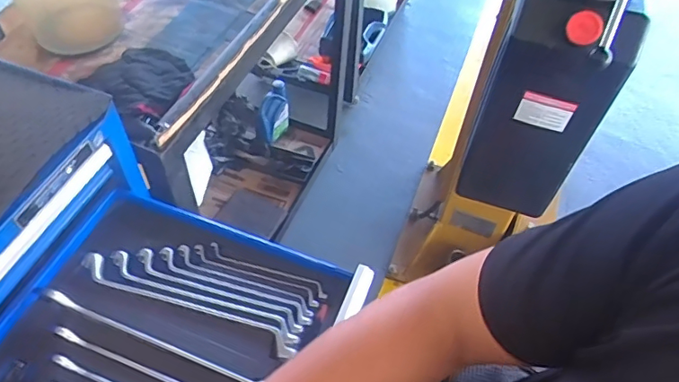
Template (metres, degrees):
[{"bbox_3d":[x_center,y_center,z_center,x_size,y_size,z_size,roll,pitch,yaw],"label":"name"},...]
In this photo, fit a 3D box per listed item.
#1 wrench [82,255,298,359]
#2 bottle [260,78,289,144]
[{"bbox_3d":[-0.201,0.146,0.686,0.310,0.021,0.032,18,54,10],"label":"wrench"},{"bbox_3d":[-0.215,-0.267,1.757,0.086,0.206,0.052,9,28,3],"label":"bottle"}]

